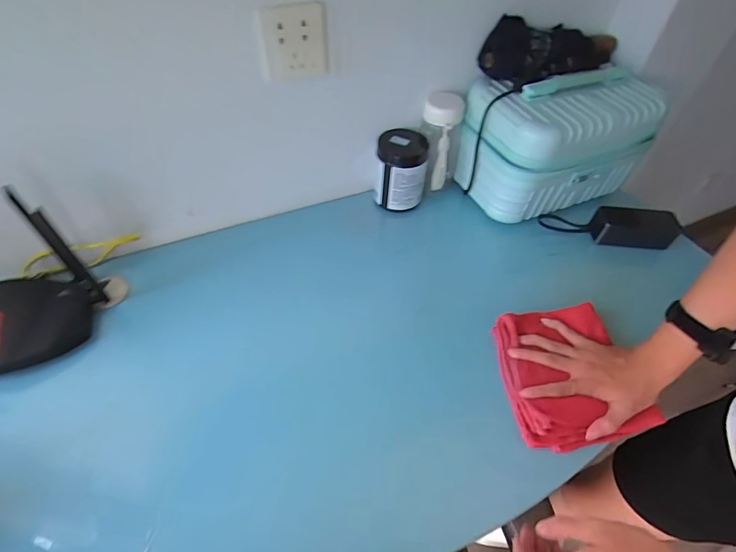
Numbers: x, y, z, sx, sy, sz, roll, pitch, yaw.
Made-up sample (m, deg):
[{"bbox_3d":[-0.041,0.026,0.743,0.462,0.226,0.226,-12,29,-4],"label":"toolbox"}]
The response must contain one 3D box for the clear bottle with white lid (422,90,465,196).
[{"bbox_3d":[0.129,-0.231,0.710,0.072,0.177,0.078,9,50,6],"label":"clear bottle with white lid"}]

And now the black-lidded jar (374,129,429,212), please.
[{"bbox_3d":[0.060,-0.189,0.706,0.095,0.123,0.086,1,50,-1],"label":"black-lidded jar"}]

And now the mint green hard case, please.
[{"bbox_3d":[0.328,-0.240,0.680,0.288,0.191,0.178,-18,53,-17],"label":"mint green hard case"}]

